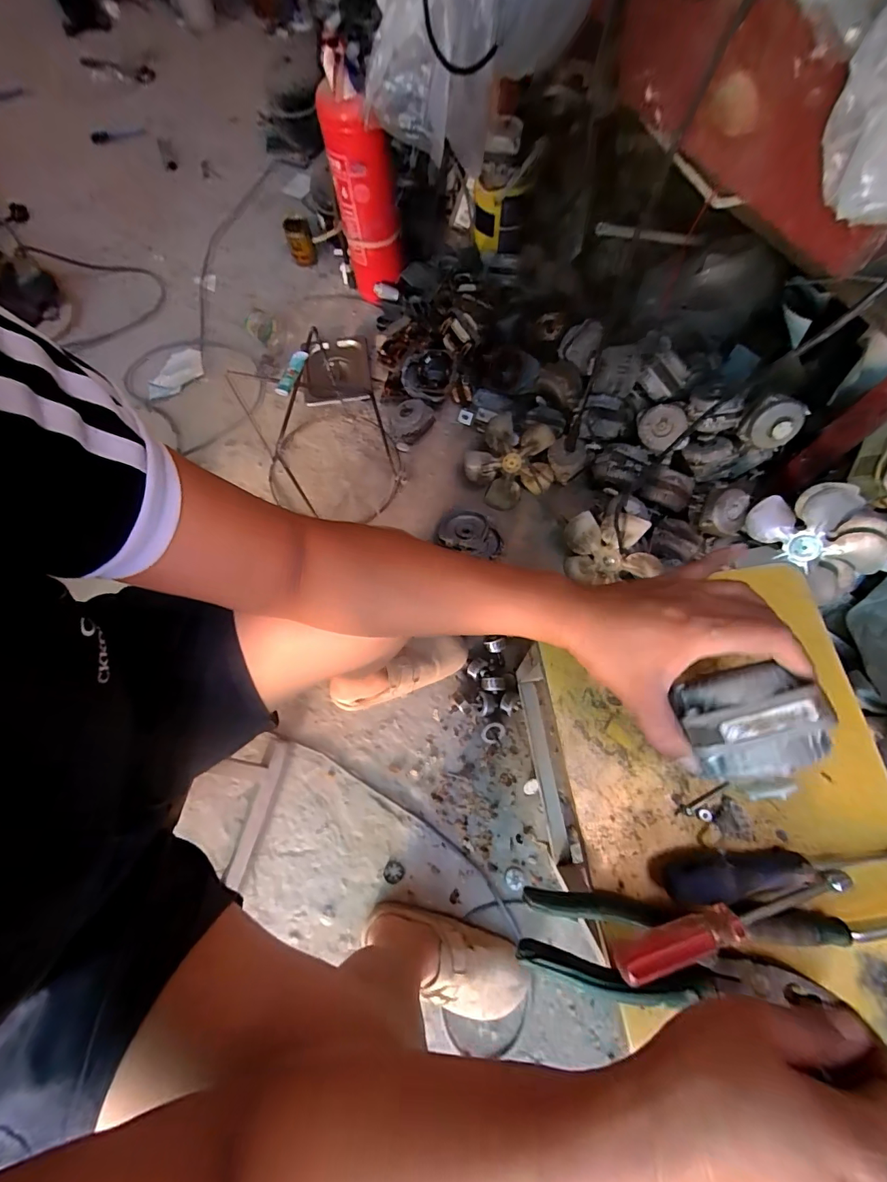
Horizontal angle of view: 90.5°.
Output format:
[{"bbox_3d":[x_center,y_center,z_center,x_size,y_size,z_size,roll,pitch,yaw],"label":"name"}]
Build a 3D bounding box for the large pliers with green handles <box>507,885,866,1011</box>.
[{"bbox_3d":[0.151,0.249,0.300,0.192,0.015,0.053,7,71,7],"label":"large pliers with green handles"}]

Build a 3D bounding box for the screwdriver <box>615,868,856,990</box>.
[{"bbox_3d":[0.197,0.221,0.294,0.174,0.021,0.020,-10,71,-12],"label":"screwdriver"}]

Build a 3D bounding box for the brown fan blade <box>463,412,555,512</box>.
[{"bbox_3d":[0.140,-0.264,0.894,0.176,0.044,0.167,1,115,2],"label":"brown fan blade"}]

